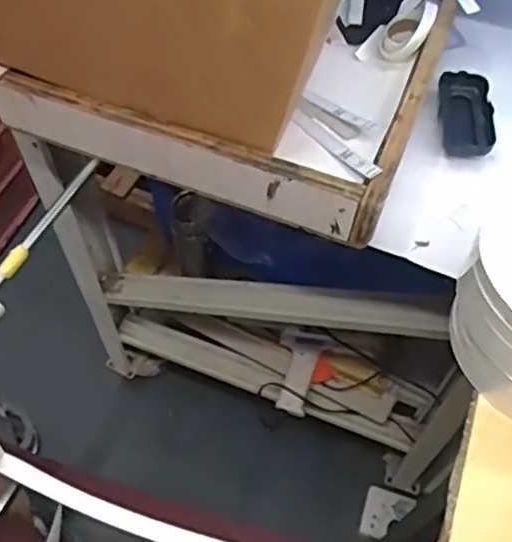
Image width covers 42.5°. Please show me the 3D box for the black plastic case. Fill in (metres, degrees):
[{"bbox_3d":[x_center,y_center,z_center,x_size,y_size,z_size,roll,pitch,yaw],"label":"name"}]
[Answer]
[{"bbox_3d":[0.218,-0.163,0.685,0.054,0.018,0.116,7,57,3],"label":"black plastic case"}]

